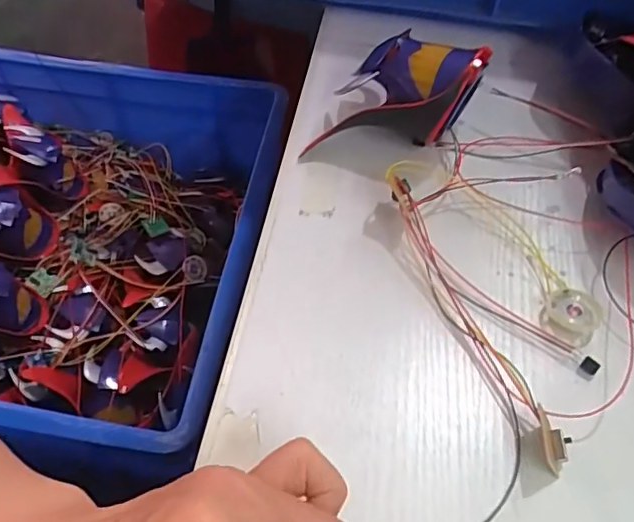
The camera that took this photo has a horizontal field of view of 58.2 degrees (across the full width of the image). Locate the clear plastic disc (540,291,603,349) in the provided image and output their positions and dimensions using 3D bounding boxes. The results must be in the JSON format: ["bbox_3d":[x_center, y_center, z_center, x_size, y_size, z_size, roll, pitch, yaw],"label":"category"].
[{"bbox_3d":[0.127,0.026,0.283,0.026,0.009,0.030,34,58,21],"label":"clear plastic disc"}]

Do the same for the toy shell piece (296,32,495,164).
[{"bbox_3d":[0.049,-0.100,0.342,0.092,0.061,0.064,13,53,7],"label":"toy shell piece"}]

